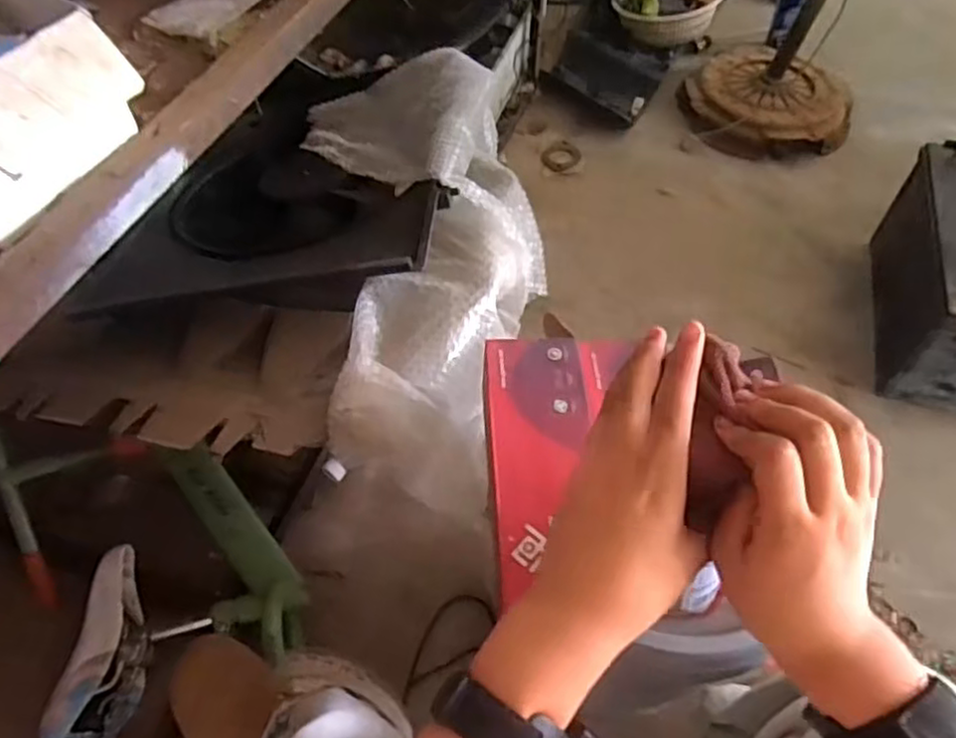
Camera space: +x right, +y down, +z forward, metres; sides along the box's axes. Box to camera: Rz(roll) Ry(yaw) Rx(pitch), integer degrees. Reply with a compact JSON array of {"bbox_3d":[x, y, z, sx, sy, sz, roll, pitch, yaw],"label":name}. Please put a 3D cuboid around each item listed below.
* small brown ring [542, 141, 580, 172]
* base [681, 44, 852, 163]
[{"bbox_3d":[0.178,-0.453,1.491,0.081,0.007,0.105,20,56,13],"label":"small brown ring"},{"bbox_3d":[0.617,-0.599,1.518,0.330,0.077,0.336,0,54,-1],"label":"base"}]

